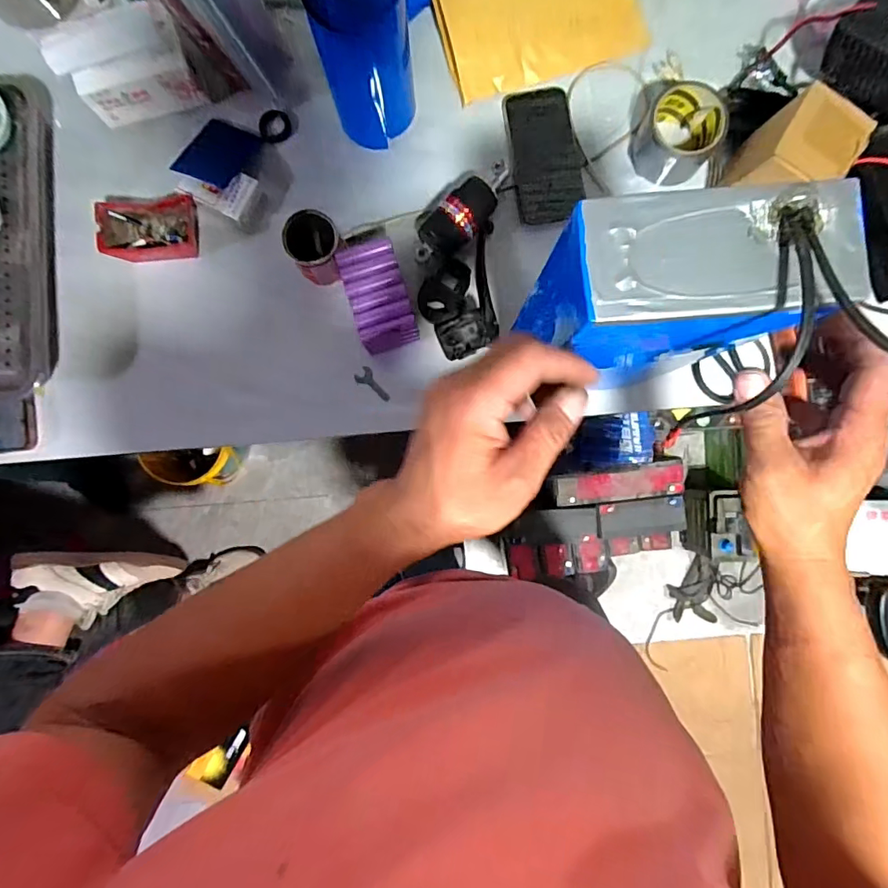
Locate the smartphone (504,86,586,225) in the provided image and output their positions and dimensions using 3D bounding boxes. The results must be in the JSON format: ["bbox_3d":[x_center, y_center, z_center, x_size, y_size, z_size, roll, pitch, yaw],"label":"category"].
[{"bbox_3d":[0.127,-0.363,0.632,0.083,0.009,0.162,-9,89,0],"label":"smartphone"}]

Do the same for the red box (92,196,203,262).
[{"bbox_3d":[-0.359,-0.263,0.615,0.114,0.039,0.068,-6,89,0],"label":"red box"}]

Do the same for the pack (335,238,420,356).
[{"bbox_3d":[-0.075,-0.168,0.593,0.066,0.065,0.121,-16,89,0],"label":"pack"}]

